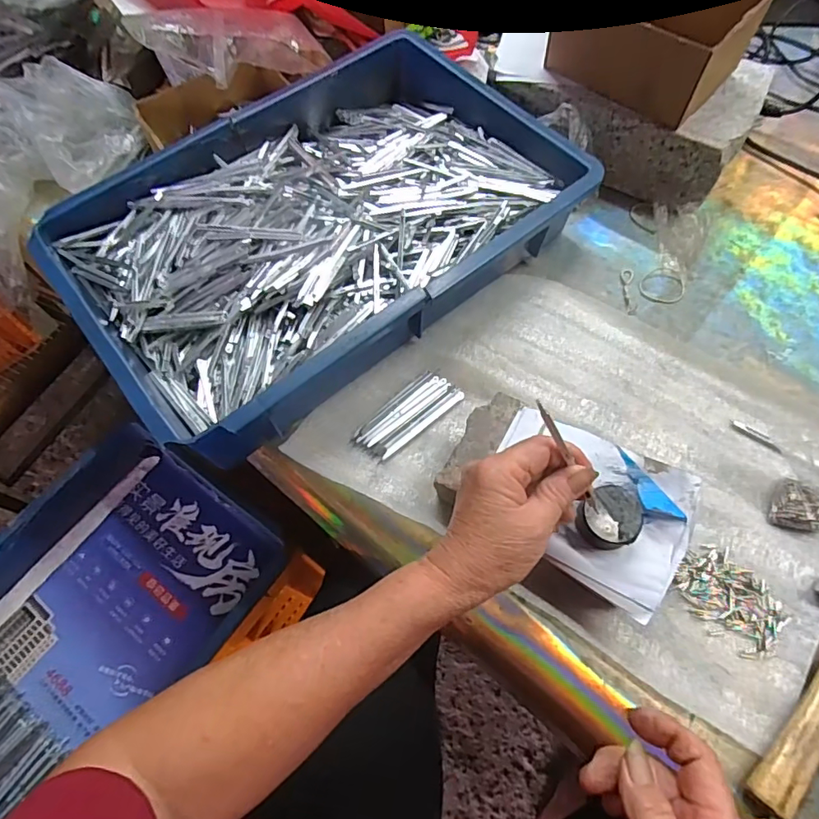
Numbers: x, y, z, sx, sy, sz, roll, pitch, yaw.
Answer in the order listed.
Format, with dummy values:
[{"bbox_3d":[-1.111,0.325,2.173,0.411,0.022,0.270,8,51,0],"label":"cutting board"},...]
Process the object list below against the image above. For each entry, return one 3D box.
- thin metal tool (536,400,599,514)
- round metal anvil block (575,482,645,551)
[{"bbox_3d":[0.096,0.030,0.312,0.006,0.099,0.004,-47,31,-18],"label":"thin metal tool"},{"bbox_3d":[0.135,0.071,0.345,0.037,0.024,0.042,41,72,19],"label":"round metal anvil block"}]

